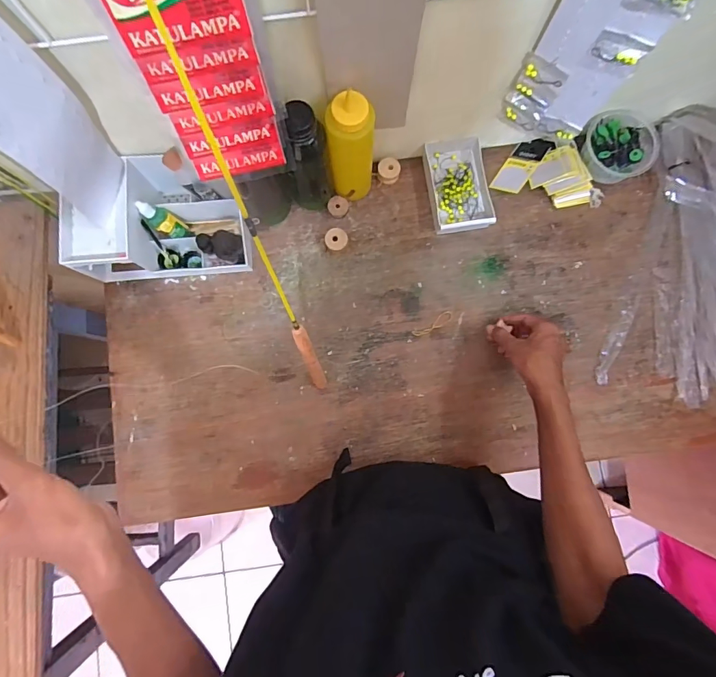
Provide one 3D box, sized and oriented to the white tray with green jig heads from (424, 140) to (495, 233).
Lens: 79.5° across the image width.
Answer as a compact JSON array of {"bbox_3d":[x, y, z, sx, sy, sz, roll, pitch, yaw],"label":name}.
[{"bbox_3d":[0.153,-0.235,0.663,0.089,0.032,0.148,-9,83,0],"label":"white tray with green jig heads"}]

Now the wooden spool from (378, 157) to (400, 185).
[{"bbox_3d":[0.049,-0.259,0.669,0.033,0.027,0.033,0,83,1],"label":"wooden spool"}]

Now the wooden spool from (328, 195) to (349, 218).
[{"bbox_3d":[-0.030,-0.201,0.665,0.031,0.025,0.031,0,83,1],"label":"wooden spool"}]

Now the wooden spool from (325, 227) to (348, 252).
[{"bbox_3d":[-0.033,-0.150,0.661,0.034,0.027,0.033,0,83,1],"label":"wooden spool"}]

